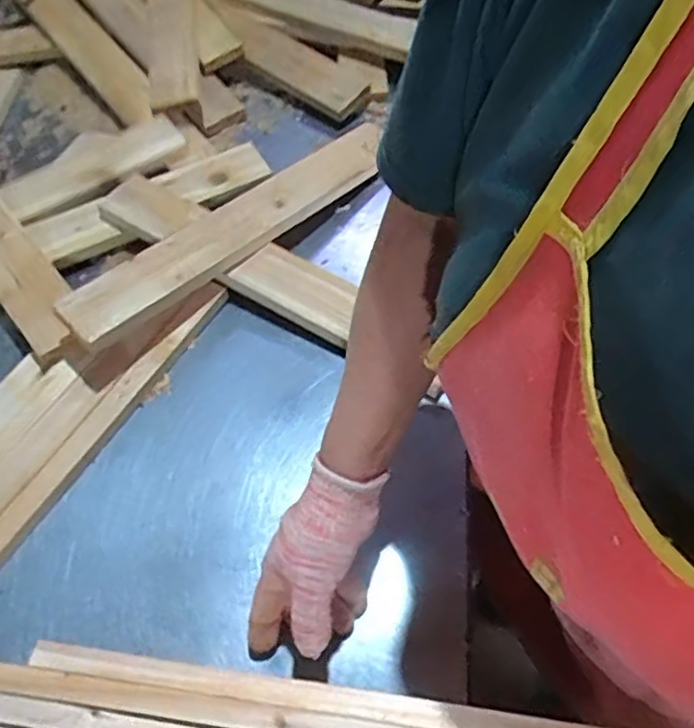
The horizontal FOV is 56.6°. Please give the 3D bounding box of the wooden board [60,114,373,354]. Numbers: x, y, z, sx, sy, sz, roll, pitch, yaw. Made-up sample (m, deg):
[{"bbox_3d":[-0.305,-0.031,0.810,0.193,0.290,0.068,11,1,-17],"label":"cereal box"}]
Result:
[{"bbox_3d":[-0.119,-0.175,0.772,0.082,0.020,0.479,40,59,16],"label":"wooden board"}]

